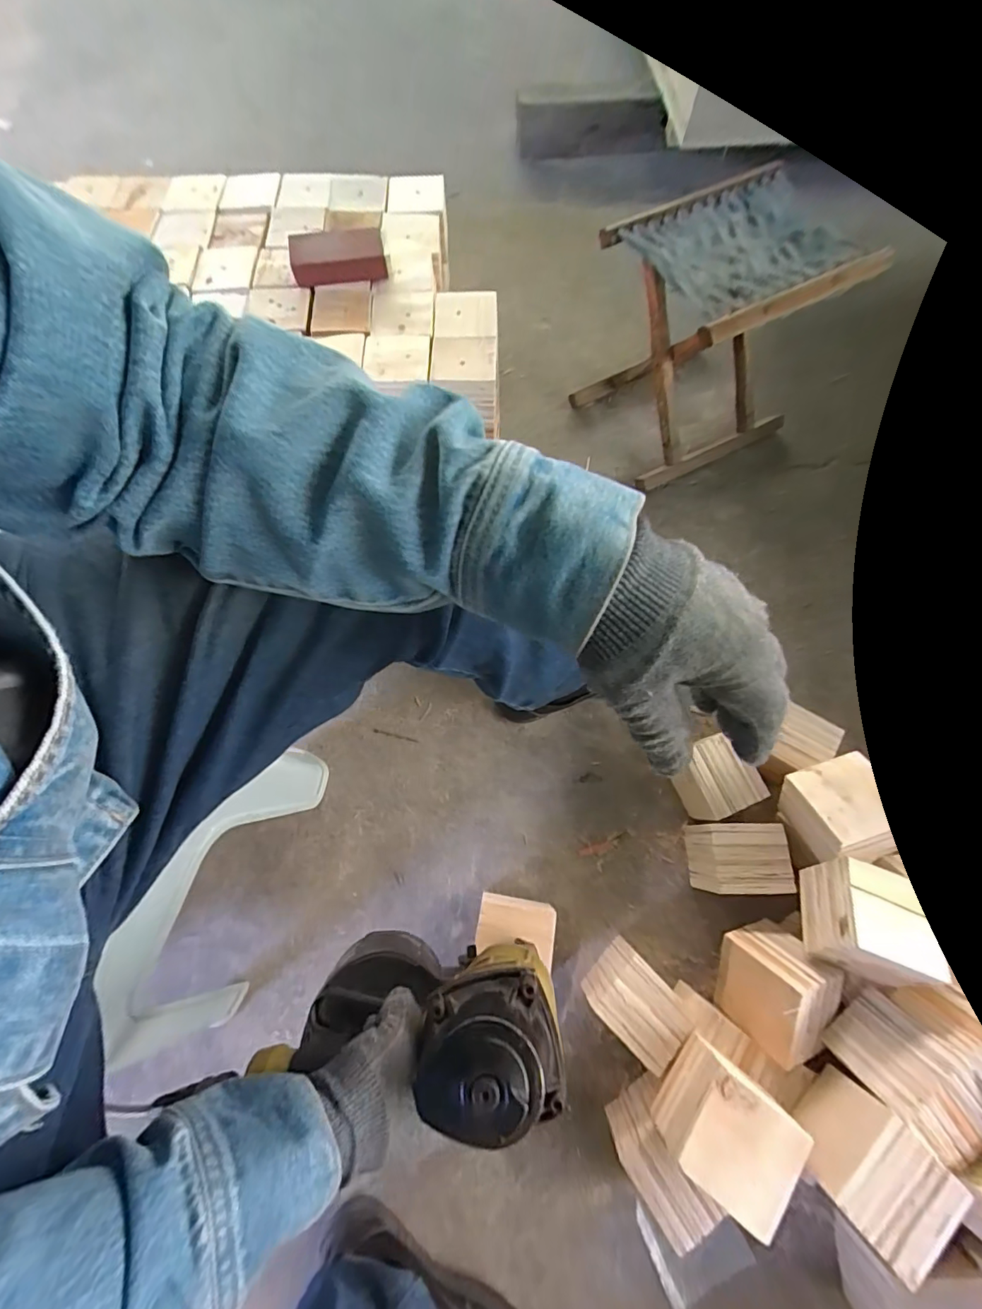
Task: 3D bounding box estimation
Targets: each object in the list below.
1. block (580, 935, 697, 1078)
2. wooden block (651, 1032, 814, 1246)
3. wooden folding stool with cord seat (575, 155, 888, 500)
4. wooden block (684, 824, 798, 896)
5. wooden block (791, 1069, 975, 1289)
[{"bbox_3d":[0.172,0.421,0.582,0.087,0.096,0.104,-40,74,-14],"label":"block"},{"bbox_3d":[0.231,0.465,0.468,0.094,0.080,0.096,38,74,13],"label":"wooden block"},{"bbox_3d":[0.379,-0.582,0.885,0.336,0.315,0.342,-22,71,-7],"label":"wooden folding stool with cord seat"},{"bbox_3d":[0.322,0.272,0.637,0.104,0.098,0.086,-1,69,0],"label":"wooden block"},{"bbox_3d":[0.357,0.489,0.455,0.098,0.096,0.097,-39,74,-13],"label":"wooden block"}]

